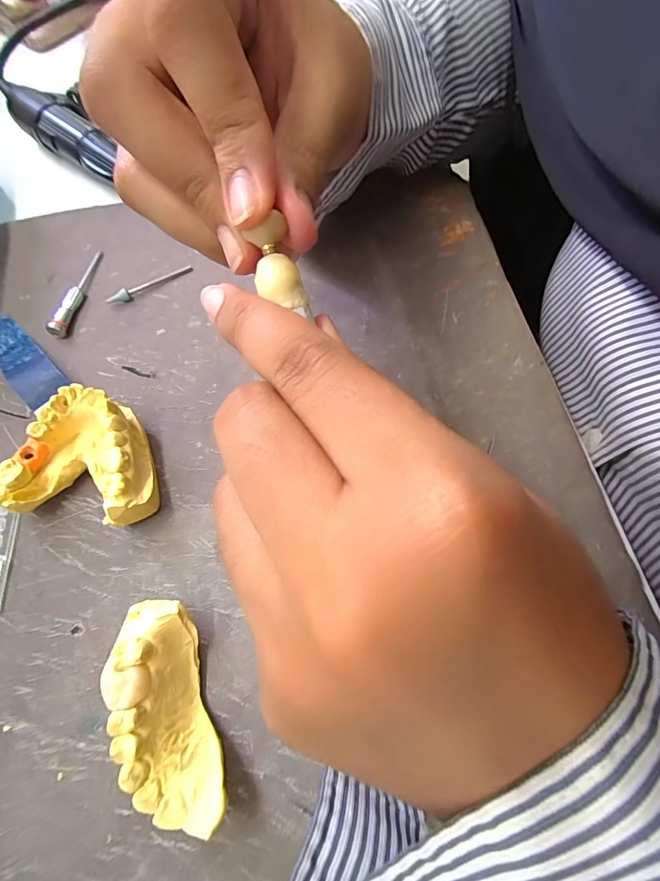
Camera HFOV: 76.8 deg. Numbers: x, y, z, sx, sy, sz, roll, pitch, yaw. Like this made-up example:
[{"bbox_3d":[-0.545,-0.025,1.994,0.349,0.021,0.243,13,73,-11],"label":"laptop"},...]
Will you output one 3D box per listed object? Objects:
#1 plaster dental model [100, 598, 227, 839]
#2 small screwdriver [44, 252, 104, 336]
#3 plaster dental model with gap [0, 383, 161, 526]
[{"bbox_3d":[-0.056,0.092,0.144,0.026,0.027,0.068,-20,68,-6],"label":"plaster dental model"},{"bbox_3d":[-0.139,-0.083,0.229,0.007,0.009,0.060,8,68,6],"label":"small screwdriver"},{"bbox_3d":[-0.101,0.008,0.179,0.060,0.029,0.052,7,68,5],"label":"plaster dental model with gap"}]

